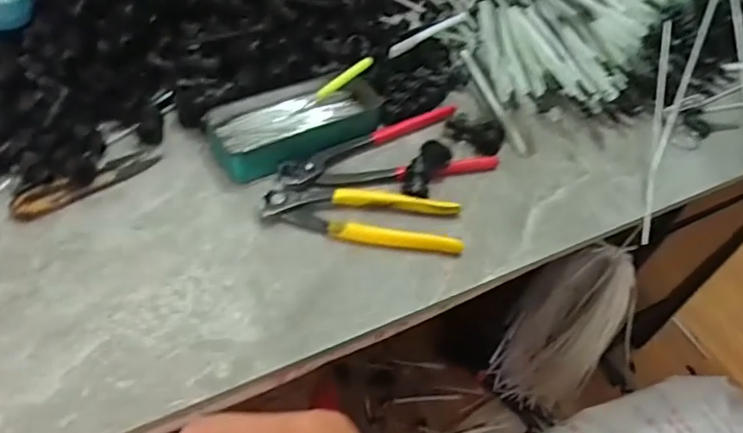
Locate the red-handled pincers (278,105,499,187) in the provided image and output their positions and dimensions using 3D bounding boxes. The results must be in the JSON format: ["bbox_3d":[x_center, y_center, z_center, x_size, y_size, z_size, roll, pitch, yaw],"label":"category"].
[{"bbox_3d":[0.013,-0.054,0.502,0.194,0.020,0.074,-16,51,-19],"label":"red-handled pincers"}]

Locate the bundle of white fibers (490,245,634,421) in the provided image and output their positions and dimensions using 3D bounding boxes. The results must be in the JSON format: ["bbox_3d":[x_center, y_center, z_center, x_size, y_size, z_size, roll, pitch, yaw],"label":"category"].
[{"bbox_3d":[0.328,0.211,0.989,0.053,0.451,0.168,-33,58,-30],"label":"bundle of white fibers"}]

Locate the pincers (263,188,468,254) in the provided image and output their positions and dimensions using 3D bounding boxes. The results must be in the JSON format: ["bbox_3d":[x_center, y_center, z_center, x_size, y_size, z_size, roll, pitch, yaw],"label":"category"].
[{"bbox_3d":[-0.006,-0.001,0.453,0.158,0.020,0.054,4,47,-1],"label":"pincers"}]

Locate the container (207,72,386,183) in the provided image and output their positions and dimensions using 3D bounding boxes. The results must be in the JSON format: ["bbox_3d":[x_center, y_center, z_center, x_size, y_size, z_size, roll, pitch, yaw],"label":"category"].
[{"bbox_3d":[-0.064,-0.085,0.499,0.156,0.028,0.069,-21,53,-23],"label":"container"}]

